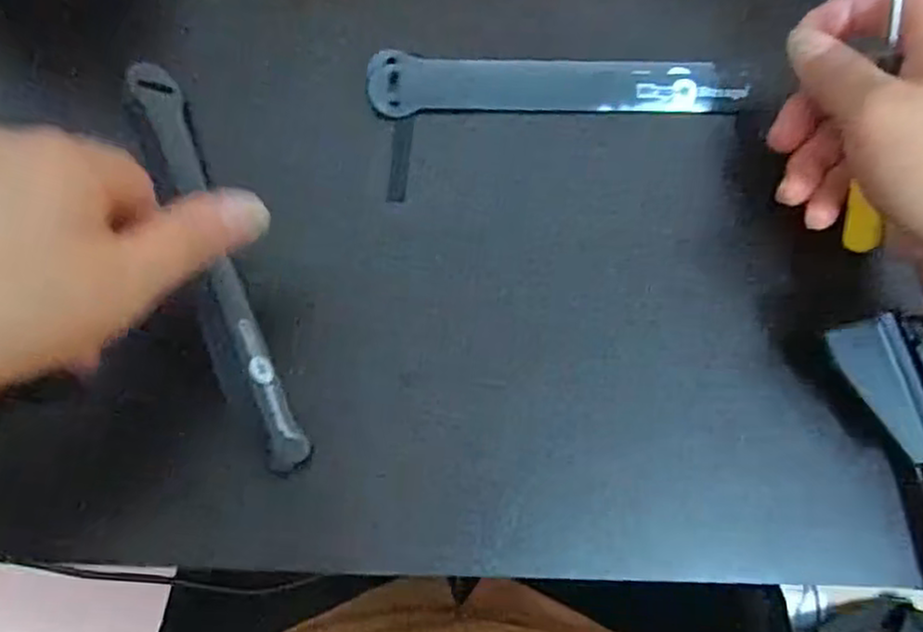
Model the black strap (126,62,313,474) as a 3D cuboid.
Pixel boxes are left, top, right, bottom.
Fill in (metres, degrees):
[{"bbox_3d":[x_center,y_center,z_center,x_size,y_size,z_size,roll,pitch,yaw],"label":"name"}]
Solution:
[{"bbox_3d":[-0.115,-0.024,0.321,0.023,0.023,0.200,-21,81,-6],"label":"black strap"}]

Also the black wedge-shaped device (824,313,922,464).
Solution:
[{"bbox_3d":[0.179,0.032,0.290,0.021,0.020,0.065,-23,79,-7],"label":"black wedge-shaped device"}]

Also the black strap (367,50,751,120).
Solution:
[{"bbox_3d":[0.049,-0.117,0.359,0.189,0.012,0.034,1,77,-1],"label":"black strap"}]

